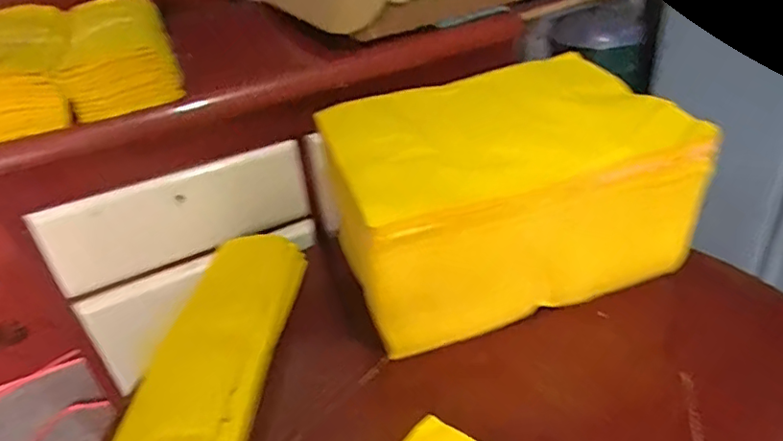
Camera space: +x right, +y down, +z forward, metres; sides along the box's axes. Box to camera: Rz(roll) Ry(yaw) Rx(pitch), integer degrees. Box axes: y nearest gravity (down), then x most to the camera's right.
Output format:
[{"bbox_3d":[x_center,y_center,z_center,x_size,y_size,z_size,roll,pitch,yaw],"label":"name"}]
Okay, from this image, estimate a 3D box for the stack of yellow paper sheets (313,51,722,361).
[{"bbox_3d":[0.125,-0.028,0.654,0.349,0.192,0.222,-14,36,-11],"label":"stack of yellow paper sheets"}]

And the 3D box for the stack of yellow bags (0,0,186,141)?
[{"bbox_3d":[-0.404,-0.206,0.713,0.247,0.081,0.275,-15,36,-13],"label":"stack of yellow bags"}]

